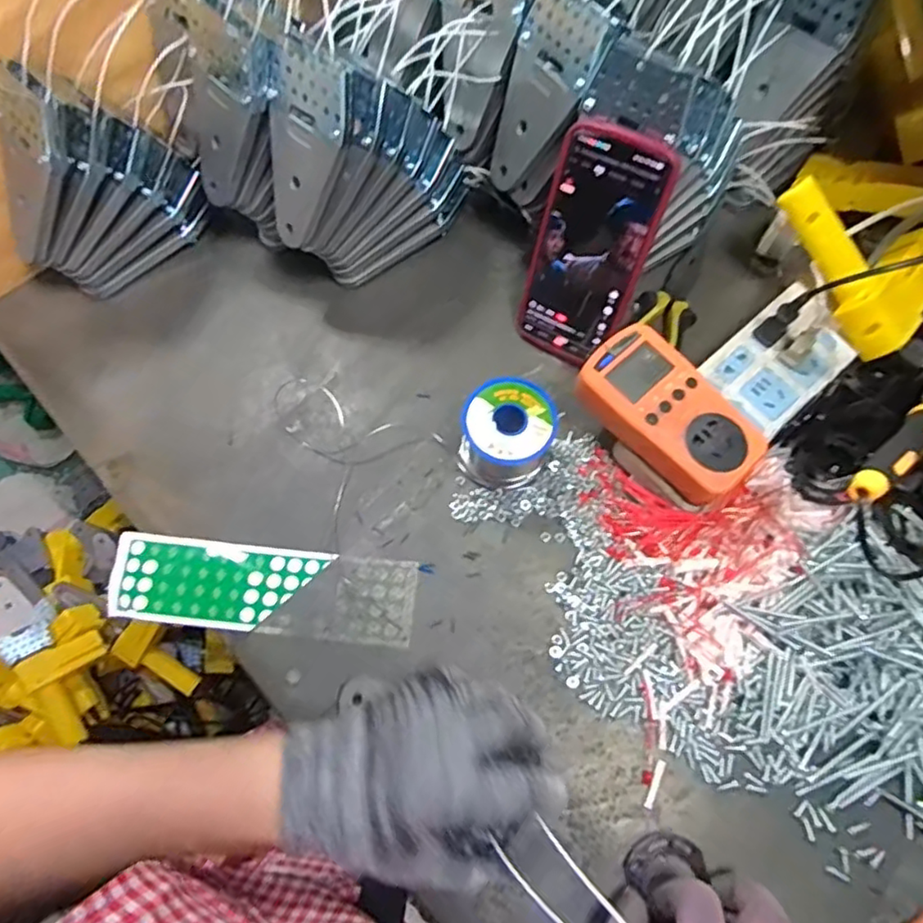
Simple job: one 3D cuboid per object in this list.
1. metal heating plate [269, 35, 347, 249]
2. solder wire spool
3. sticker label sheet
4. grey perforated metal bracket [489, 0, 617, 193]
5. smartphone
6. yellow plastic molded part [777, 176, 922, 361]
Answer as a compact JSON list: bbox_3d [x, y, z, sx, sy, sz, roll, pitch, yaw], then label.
[{"bbox_3d":[-0.112,-0.213,0.439,0.064,0.129,0.009,38,42,14],"label":"metal heating plate"},{"bbox_3d":[0.034,-0.019,0.462,0.062,0.060,0.066,30,74,12],"label":"solder wire spool"},{"bbox_3d":[-0.143,0.092,0.456,0.217,0.006,0.060,5,70,3],"label":"sticker label sheet"},{"bbox_3d":[0.054,-0.260,0.457,0.011,0.133,0.069,-18,68,-33],"label":"grey perforated metal bracket"},{"bbox_3d":[0.093,-0.151,0.463,0.081,0.170,0.013,26,43,11],"label":"smartphone"},{"bbox_3d":[0.316,-0.165,0.491,0.106,0.042,0.144,-36,96,-10],"label":"yellow plastic molded part"}]

